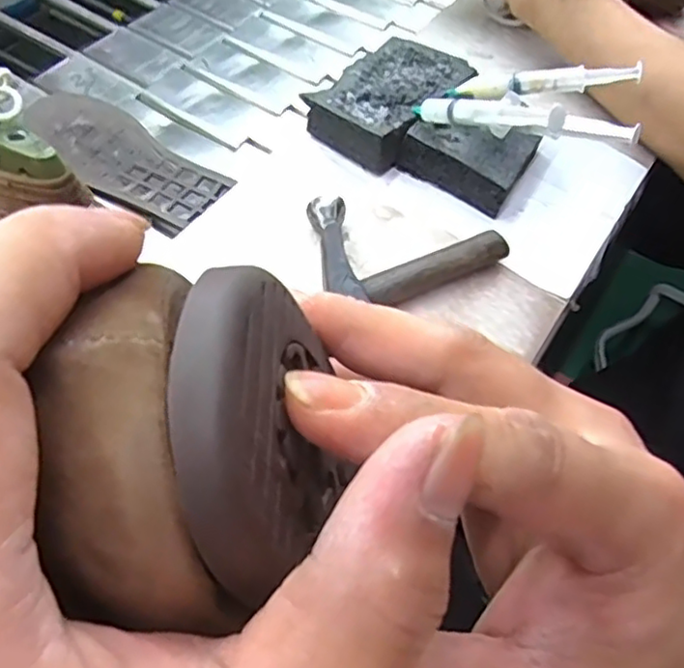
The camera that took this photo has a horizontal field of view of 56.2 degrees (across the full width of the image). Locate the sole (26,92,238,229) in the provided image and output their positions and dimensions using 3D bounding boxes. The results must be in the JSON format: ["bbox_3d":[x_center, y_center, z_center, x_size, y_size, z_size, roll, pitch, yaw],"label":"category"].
[{"bbox_3d":[-0.195,-0.157,0.565,0.207,0.015,0.075,36,61,20],"label":"sole"}]

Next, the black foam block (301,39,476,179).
[{"bbox_3d":[0.041,-0.190,0.515,0.080,0.030,0.127,34,61,19],"label":"black foam block"}]

